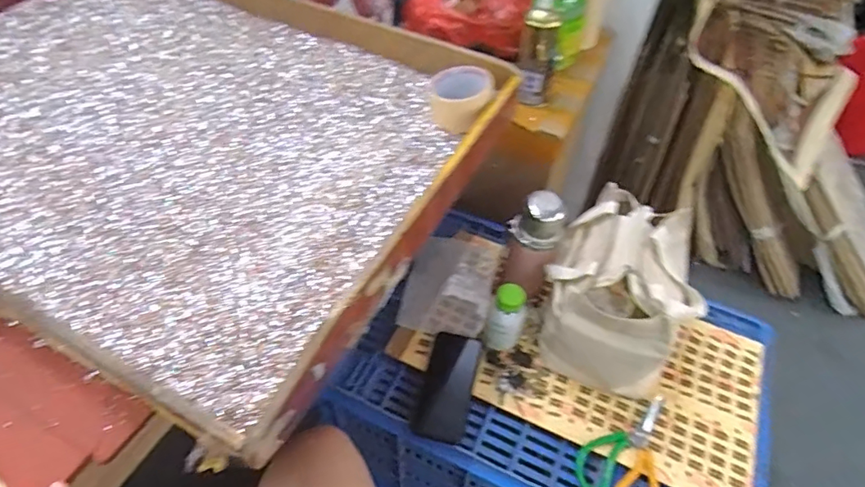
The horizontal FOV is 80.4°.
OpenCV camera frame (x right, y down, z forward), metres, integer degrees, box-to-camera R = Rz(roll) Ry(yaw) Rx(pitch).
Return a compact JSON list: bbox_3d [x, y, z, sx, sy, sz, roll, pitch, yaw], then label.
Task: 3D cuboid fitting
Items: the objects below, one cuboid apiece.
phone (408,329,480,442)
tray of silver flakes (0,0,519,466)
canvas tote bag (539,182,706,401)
[{"bbox_3d":[0.025,0.223,0.807,0.079,0.015,0.170,10,57,13],"label":"phone"},{"bbox_3d":[-0.411,-0.208,0.734,0.958,0.072,0.638,25,53,18],"label":"tray of silver flakes"},{"bbox_3d":[0.296,0.078,0.809,0.219,0.187,0.246,28,54,20],"label":"canvas tote bag"}]

